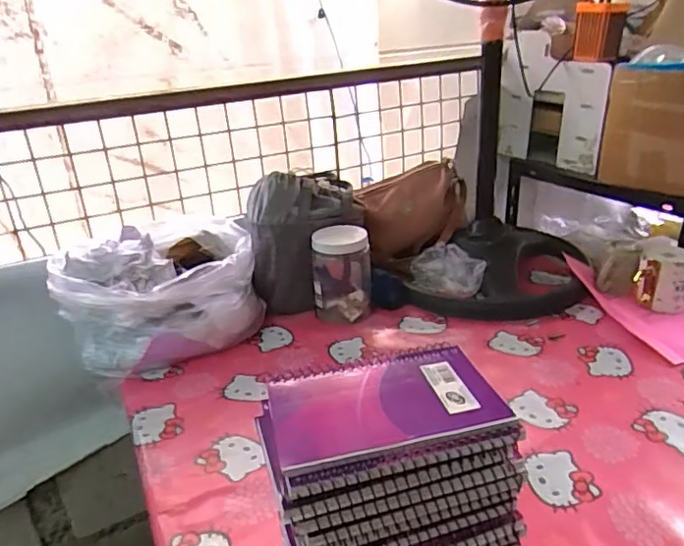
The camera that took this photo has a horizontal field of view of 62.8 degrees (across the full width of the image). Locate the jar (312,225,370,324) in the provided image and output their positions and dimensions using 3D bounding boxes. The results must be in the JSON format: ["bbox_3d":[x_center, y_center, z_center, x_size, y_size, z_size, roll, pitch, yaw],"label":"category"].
[{"bbox_3d":[-0.001,-0.005,1.034,0.101,0.162,0.122,-4,24,2],"label":"jar"}]

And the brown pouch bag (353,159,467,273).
[{"bbox_3d":[0.152,-0.126,1.148,0.239,0.193,0.065,-23,-11,-5],"label":"brown pouch bag"}]

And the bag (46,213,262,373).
[{"bbox_3d":[-0.302,0.040,0.947,0.318,0.188,0.199,-14,26,-21],"label":"bag"}]

